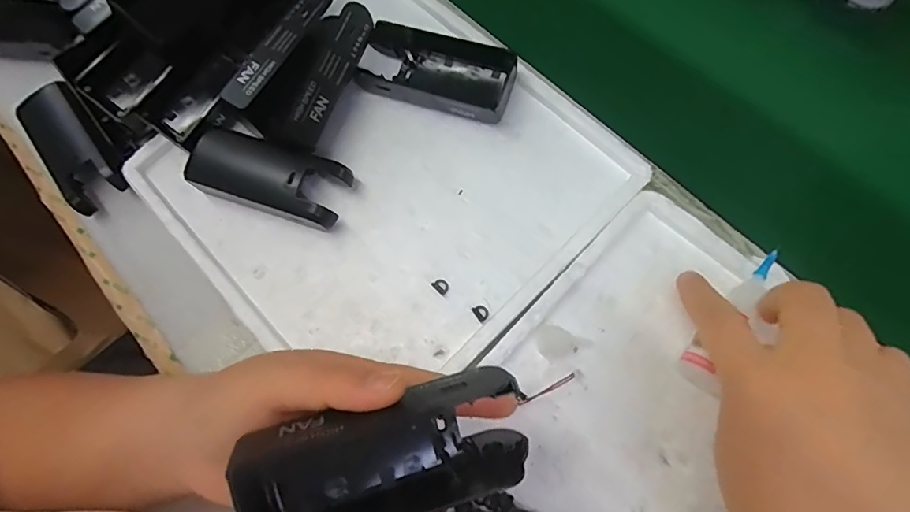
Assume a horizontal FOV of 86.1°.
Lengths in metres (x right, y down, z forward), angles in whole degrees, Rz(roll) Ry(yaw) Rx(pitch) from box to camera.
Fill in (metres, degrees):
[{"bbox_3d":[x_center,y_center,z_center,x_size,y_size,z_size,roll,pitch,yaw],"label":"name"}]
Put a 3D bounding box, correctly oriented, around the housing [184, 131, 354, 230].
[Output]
[{"bbox_3d":[-0.123,-0.052,0.318,0.102,0.029,0.044,13,74,8],"label":"housing"}]

